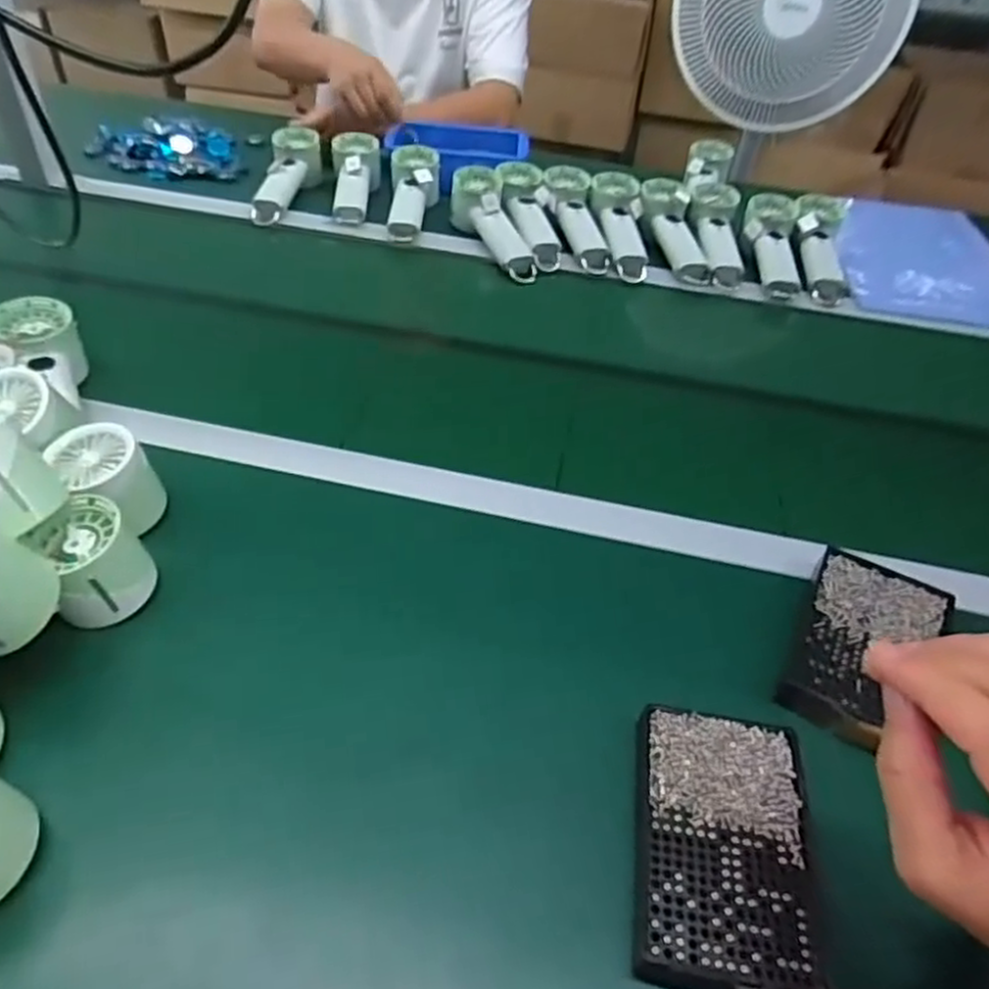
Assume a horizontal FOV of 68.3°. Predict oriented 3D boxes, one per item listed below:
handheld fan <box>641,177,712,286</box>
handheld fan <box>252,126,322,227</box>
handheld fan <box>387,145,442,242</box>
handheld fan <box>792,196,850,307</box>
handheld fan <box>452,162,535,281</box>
[{"bbox_3d":[0.230,-0.349,0.935,0.065,0.034,0.216,-2,57,-7],"label":"handheld fan"},{"bbox_3d":[-0.286,-0.444,1.010,0.066,0.060,0.190,5,43,0],"label":"handheld fan"},{"bbox_3d":[-0.111,-0.397,0.977,0.065,0.052,0.185,4,60,-1],"label":"handheld fan"},{"bbox_3d":[0.414,-0.312,0.927,0.064,0.041,0.198,7,62,2],"label":"handheld fan"},{"bbox_3d":[0.002,-0.338,0.928,0.062,0.057,0.192,-17,65,-21],"label":"handheld fan"}]

